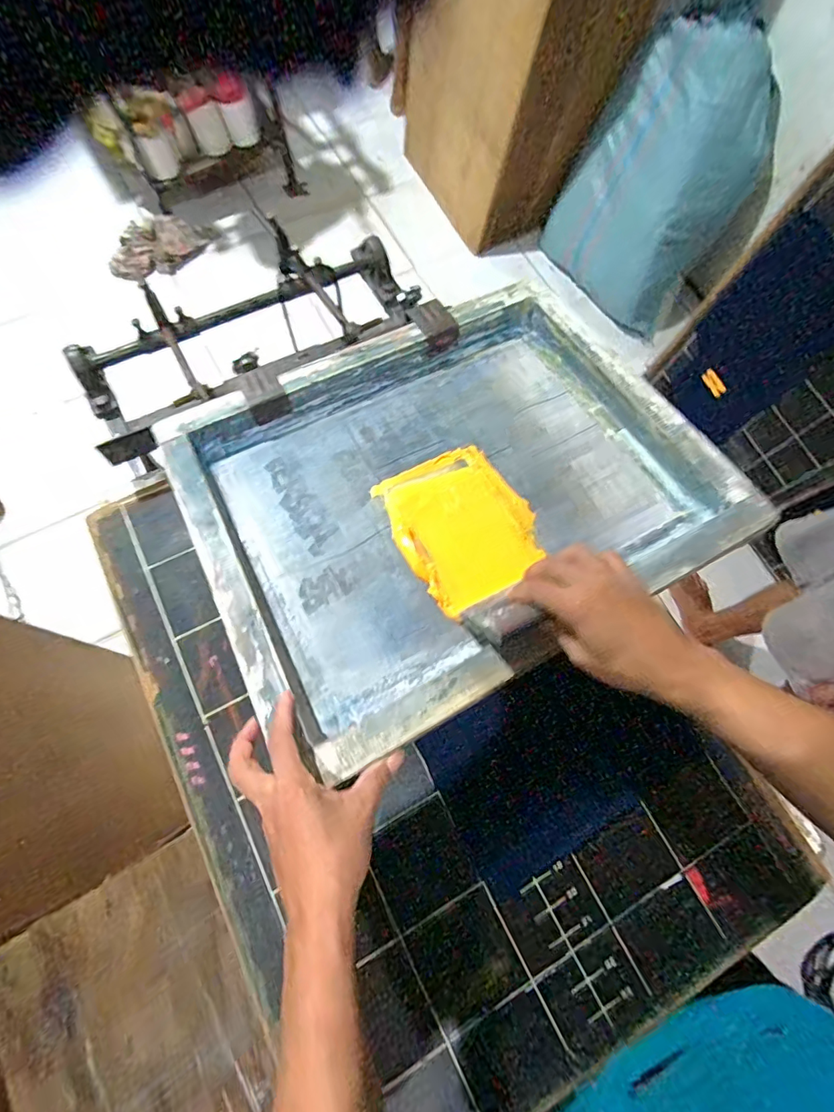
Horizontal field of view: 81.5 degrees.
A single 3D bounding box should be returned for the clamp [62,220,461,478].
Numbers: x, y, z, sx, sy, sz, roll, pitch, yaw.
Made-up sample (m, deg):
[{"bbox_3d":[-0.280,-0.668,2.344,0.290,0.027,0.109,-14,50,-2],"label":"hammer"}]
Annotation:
[{"bbox_3d":[-0.224,-0.304,0.695,0.487,0.100,0.295,-27,72,-11],"label":"clamp"}]

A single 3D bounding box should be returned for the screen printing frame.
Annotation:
[{"bbox_3d":[0.035,-0.089,0.575,0.546,0.049,0.457,-27,66,-12],"label":"screen printing frame"}]

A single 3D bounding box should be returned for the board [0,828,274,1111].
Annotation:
[{"bbox_3d":[-0.281,0.480,0.494,0.240,0.017,0.278,-29,72,-12],"label":"board"}]

